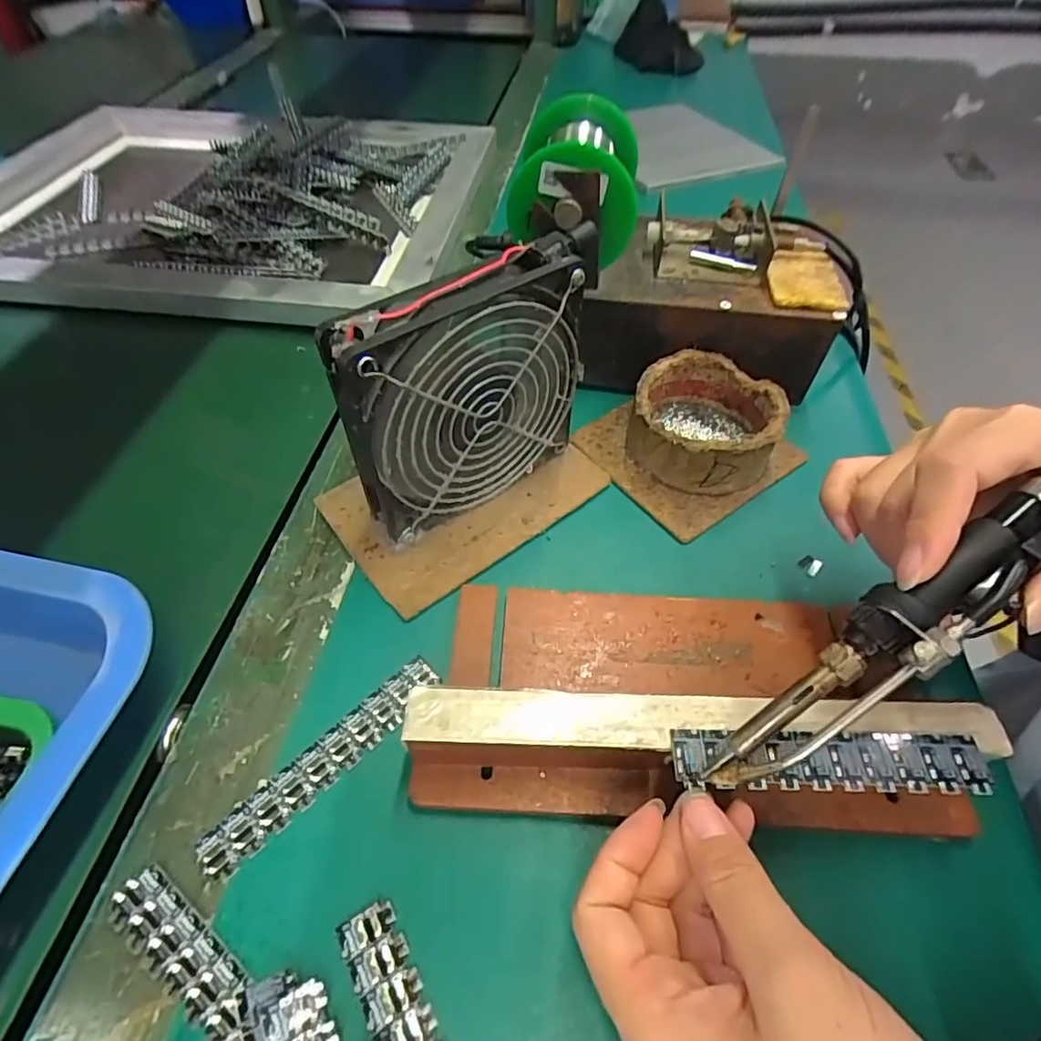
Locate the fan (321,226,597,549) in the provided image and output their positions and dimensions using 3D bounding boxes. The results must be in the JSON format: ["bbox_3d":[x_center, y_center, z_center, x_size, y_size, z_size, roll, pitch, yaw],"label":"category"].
[{"bbox_3d":[-0.022,-0.056,0.273,0.124,0.129,0.026,-30,57,-20],"label":"fan"}]

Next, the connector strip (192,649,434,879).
[{"bbox_3d":[-0.080,0.098,0.234,0.109,0.004,0.020,-38,60,-24],"label":"connector strip"}]

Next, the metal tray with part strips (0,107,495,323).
[{"bbox_3d":[-0.305,-0.321,0.550,0.517,0.047,0.395,6,52,6],"label":"metal tray with part strips"}]

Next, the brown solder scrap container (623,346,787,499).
[{"bbox_3d":[0.108,-0.057,0.331,0.079,0.040,0.082,-1,52,1],"label":"brown solder scrap container"}]

